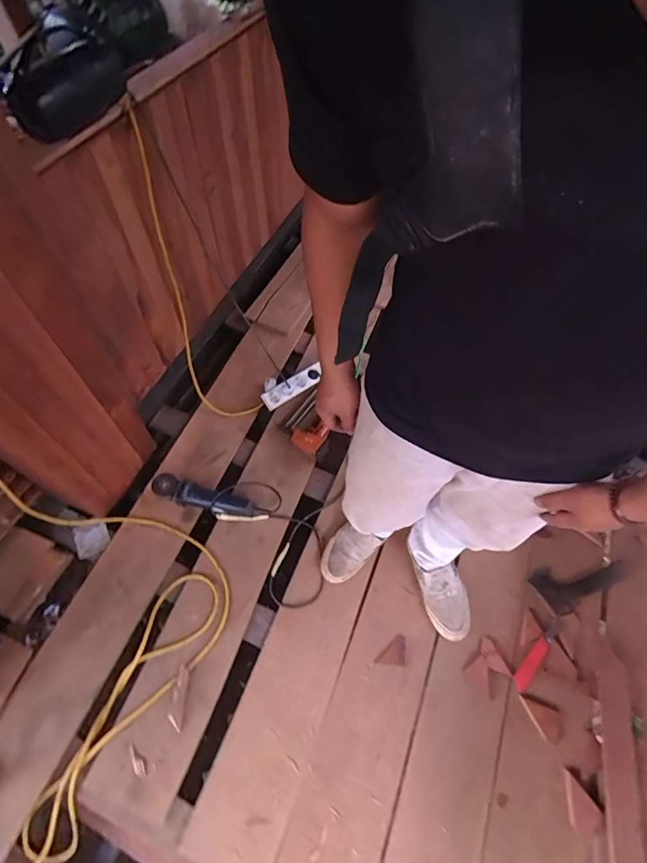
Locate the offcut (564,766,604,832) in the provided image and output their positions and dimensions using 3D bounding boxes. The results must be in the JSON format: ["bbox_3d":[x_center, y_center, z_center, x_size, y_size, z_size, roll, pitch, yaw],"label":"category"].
[{"bbox_3d":[0.563,0.797,0.926,0.062,0.023,0.103,10,59,4],"label":"offcut"}]

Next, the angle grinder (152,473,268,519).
[{"bbox_3d":[-0.331,0.199,1.237,0.321,0.062,0.067,18,59,-5],"label":"angle grinder"}]

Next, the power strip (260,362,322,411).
[{"bbox_3d":[-0.101,-0.154,1.466,0.237,0.046,0.067,-31,64,-18],"label":"power strip"}]

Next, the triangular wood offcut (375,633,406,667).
[{"bbox_3d":[0.170,0.550,1.085,0.073,0.008,0.070,7,59,3],"label":"triangular wood offcut"}]

